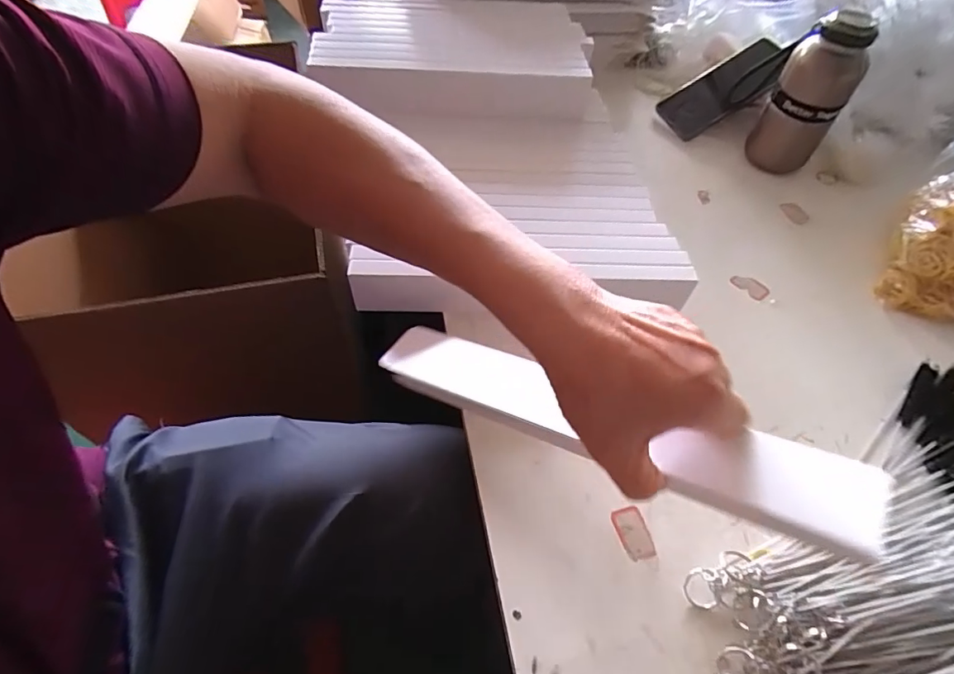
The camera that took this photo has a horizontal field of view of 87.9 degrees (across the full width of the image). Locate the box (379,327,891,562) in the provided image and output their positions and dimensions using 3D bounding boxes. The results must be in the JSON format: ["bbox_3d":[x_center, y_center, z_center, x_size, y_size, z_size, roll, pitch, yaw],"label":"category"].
[{"bbox_3d":[0.071,0.051,0.339,0.333,0.020,0.057,15,54,30],"label":"box"}]

